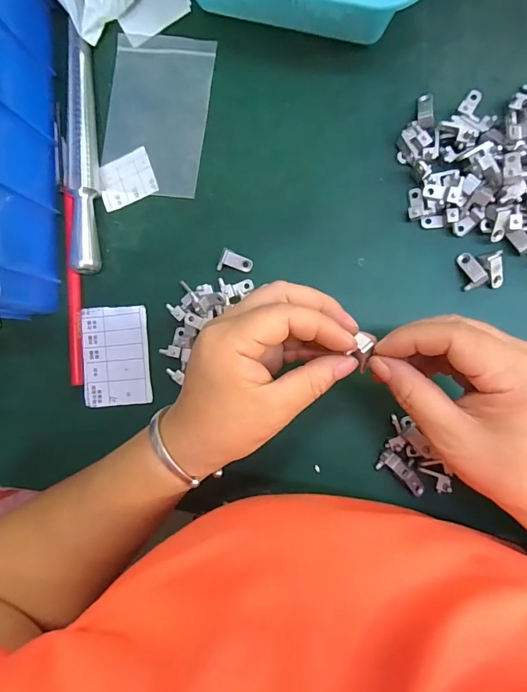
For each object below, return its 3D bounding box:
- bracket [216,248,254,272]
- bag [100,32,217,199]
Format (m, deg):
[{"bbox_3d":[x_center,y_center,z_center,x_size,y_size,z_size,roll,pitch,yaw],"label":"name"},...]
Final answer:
[{"bbox_3d":[-0.021,-0.062,0.306,0.025,0.008,0.015,18,90,8],"label":"bracket"},{"bbox_3d":[-0.083,-0.180,0.321,0.080,0.006,0.122,8,89,8],"label":"bag"}]

